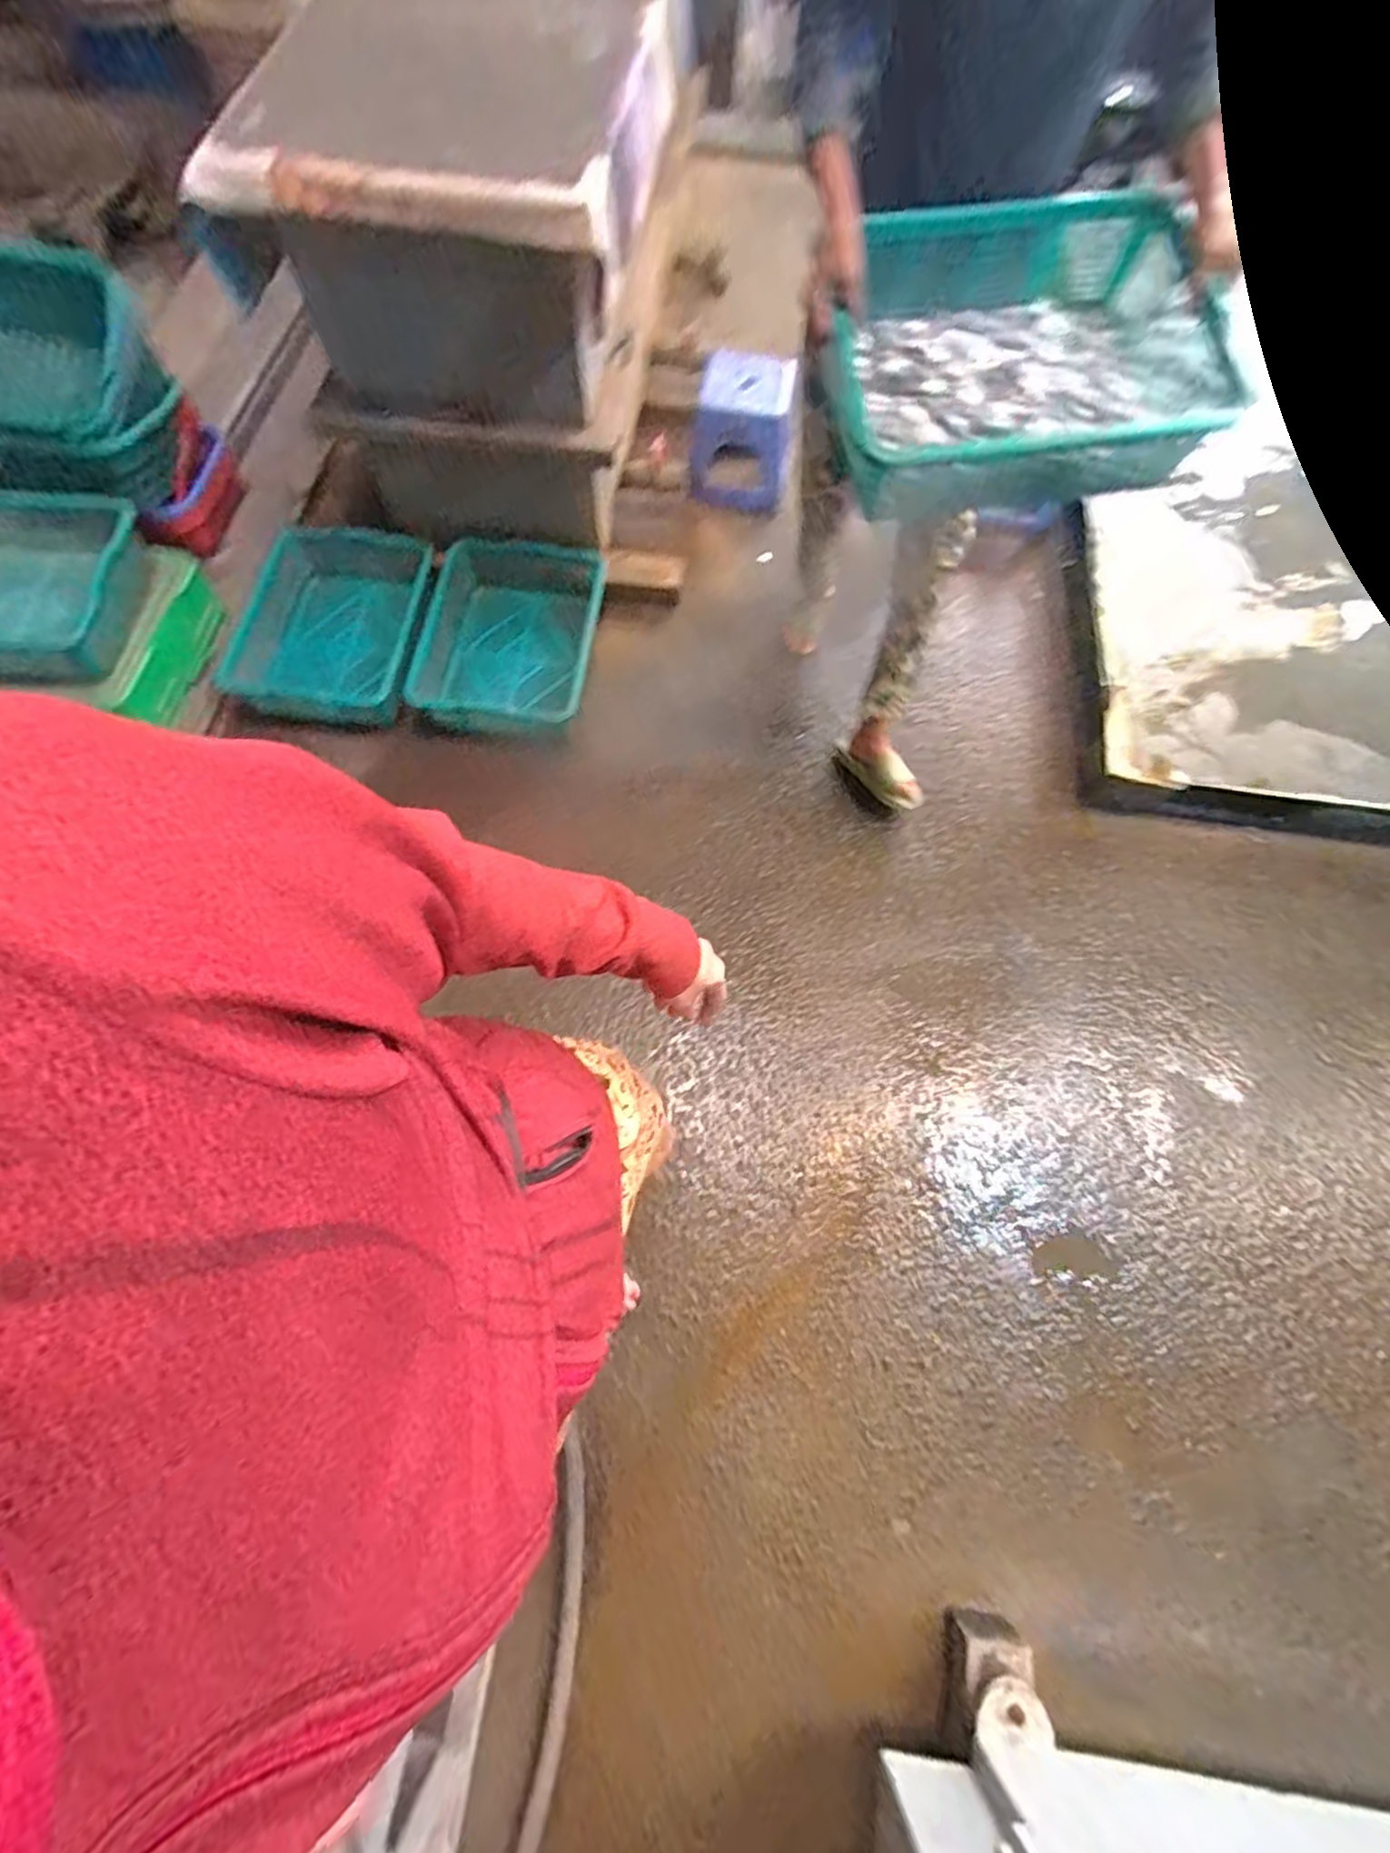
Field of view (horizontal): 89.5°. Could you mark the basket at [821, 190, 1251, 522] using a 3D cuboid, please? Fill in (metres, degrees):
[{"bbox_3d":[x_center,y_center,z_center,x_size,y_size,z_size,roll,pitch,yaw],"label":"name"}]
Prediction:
[{"bbox_3d":[0.413,-0.728,0.916,0.470,0.157,0.381,-5,69,-4],"label":"basket"}]

